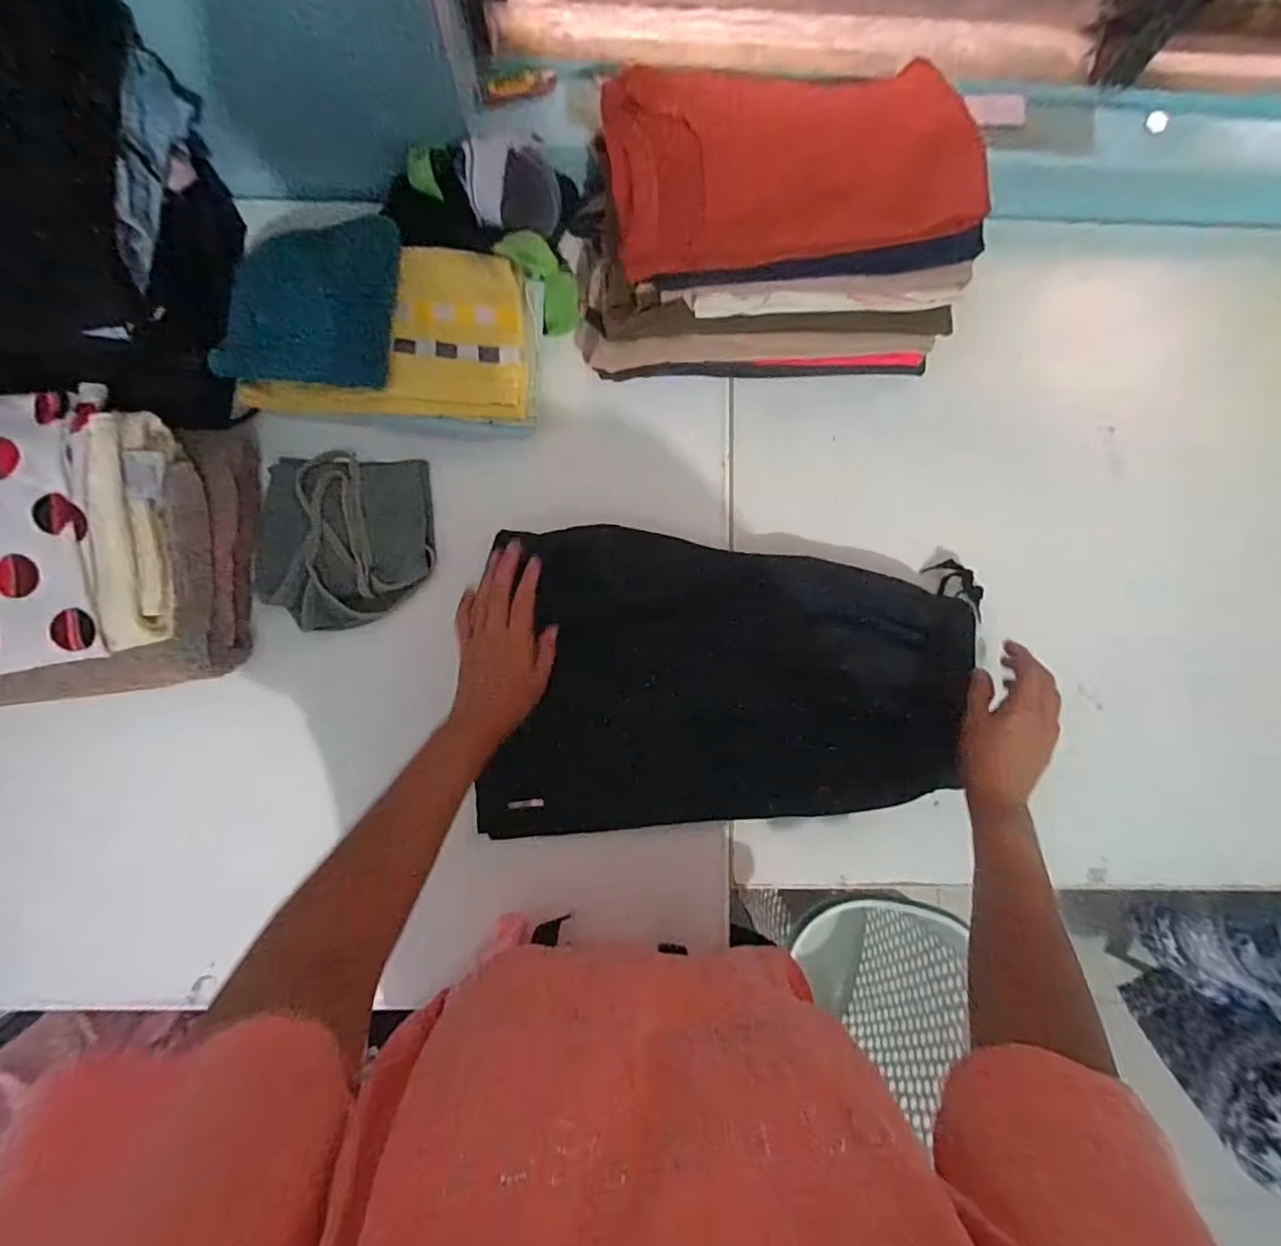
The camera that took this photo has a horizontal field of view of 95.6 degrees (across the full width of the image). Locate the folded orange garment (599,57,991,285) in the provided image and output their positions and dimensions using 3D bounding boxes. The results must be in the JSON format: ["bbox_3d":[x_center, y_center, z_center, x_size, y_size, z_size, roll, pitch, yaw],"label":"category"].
[{"bbox_3d":[0.121,-0.375,0.473,0.283,0.053,0.139,-7,86,-2],"label":"folded orange garment"}]

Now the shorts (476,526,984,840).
[{"bbox_3d":[0.086,0.061,0.556,0.434,0.057,0.278,3,86,-1],"label":"shorts"}]

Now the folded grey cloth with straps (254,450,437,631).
[{"bbox_3d":[-0.285,-0.081,0.562,0.163,0.013,0.165,-5,86,-2],"label":"folded grey cloth with straps"}]

